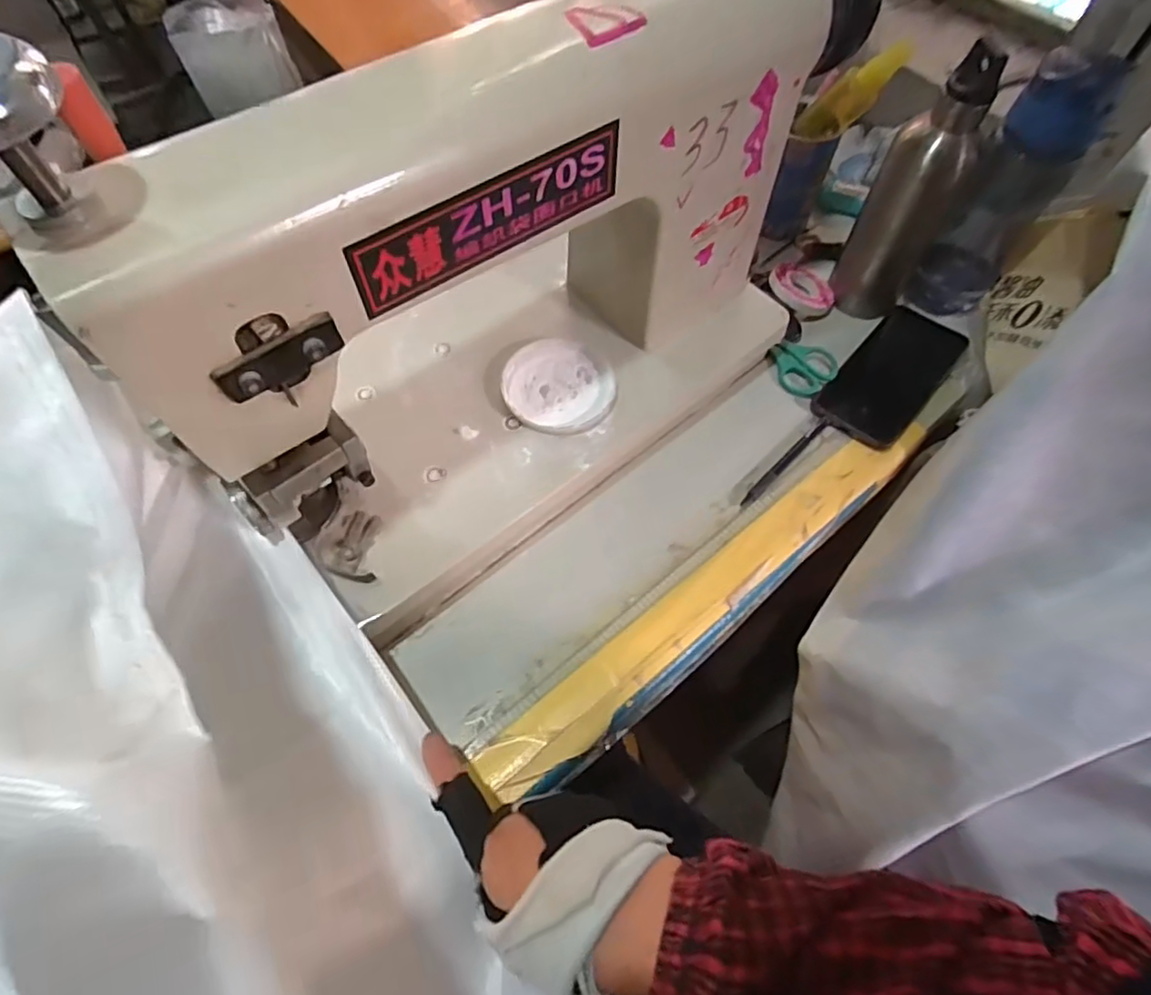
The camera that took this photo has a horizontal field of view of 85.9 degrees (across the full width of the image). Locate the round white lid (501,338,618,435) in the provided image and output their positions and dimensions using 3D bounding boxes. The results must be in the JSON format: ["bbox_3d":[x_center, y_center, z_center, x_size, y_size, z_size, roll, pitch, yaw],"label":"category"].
[{"bbox_3d":[-0.015,-0.091,0.510,0.099,0.013,0.091,1,58,-1],"label":"round white lid"}]

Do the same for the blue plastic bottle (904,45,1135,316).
[{"bbox_3d":[0.371,-0.259,0.536,0.069,0.228,0.082,33,63,17],"label":"blue plastic bottle"}]

